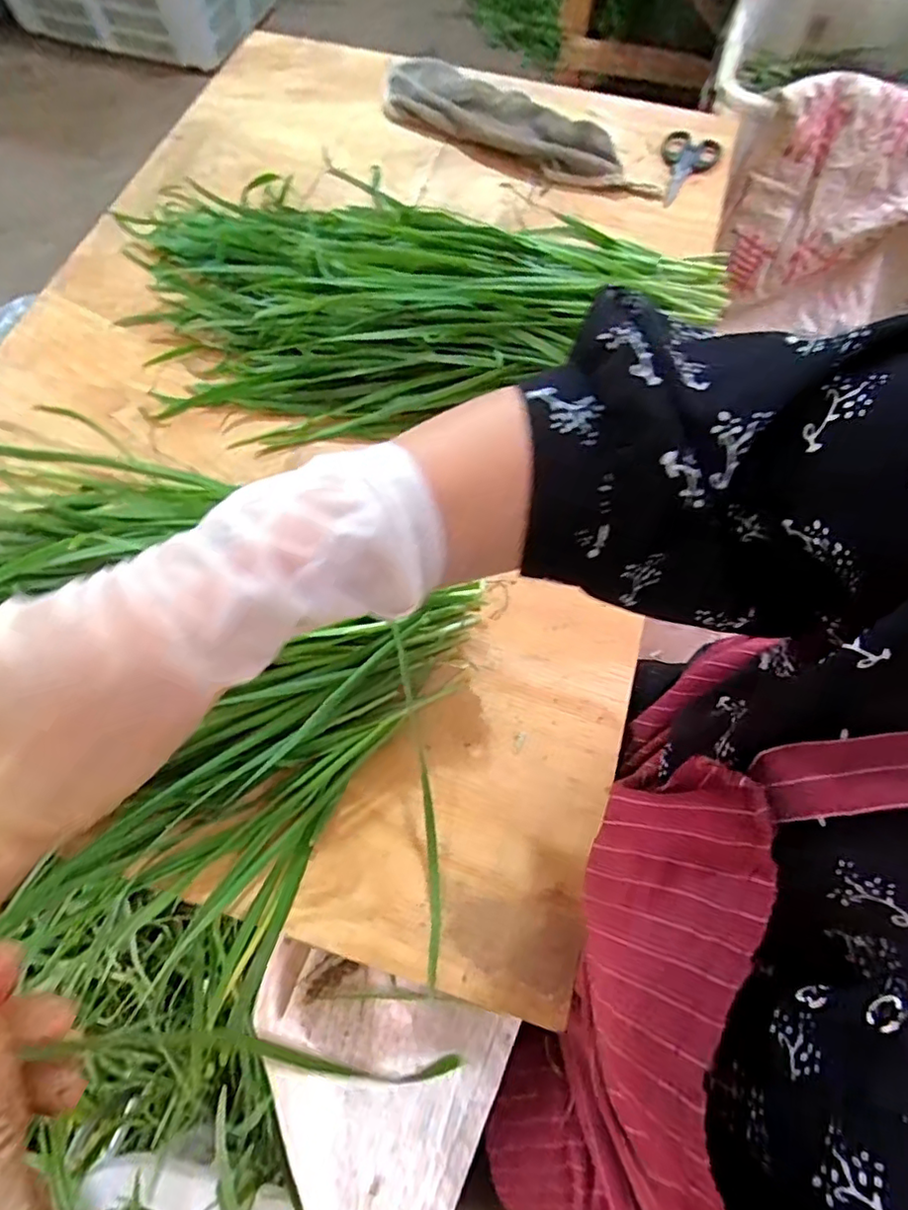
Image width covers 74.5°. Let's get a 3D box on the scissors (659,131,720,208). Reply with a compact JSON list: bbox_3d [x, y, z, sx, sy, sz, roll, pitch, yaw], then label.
[{"bbox_3d":[0.248,-0.475,0.645,0.063,0.014,0.115,22,68,9],"label":"scissors"}]

